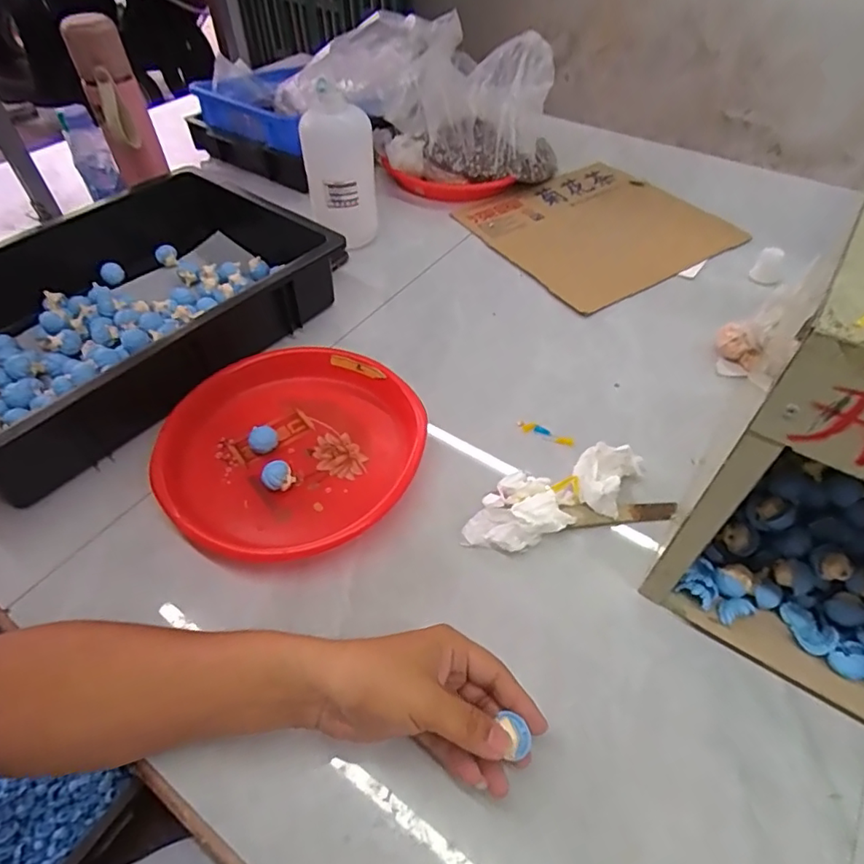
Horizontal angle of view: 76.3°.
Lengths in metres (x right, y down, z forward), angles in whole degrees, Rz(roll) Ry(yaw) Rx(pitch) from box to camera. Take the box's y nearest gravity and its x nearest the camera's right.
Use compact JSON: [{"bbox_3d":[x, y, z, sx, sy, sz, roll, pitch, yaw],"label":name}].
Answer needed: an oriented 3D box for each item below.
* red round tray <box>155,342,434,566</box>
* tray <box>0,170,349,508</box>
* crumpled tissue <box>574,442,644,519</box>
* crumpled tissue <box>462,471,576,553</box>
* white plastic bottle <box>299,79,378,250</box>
[{"bbox_3d":[-0.138,0.012,0.549,0.247,0.041,0.247,0,49,0],"label":"red round tray"},{"bbox_3d":[-0.370,-0.152,0.658,0.340,0.101,0.465,31,56,25],"label":"tray"},{"bbox_3d":[0.164,0.043,0.520,0.055,0.032,0.068,22,53,19],"label":"crumpled tissue"},{"bbox_3d":[0.073,0.075,0.501,0.093,0.028,0.064,-21,52,-17],"label":"crumpled tissue"},{"bbox_3d":[-0.126,-0.359,0.766,0.092,0.190,0.094,-6,49,-4],"label":"white plastic bottle"}]

